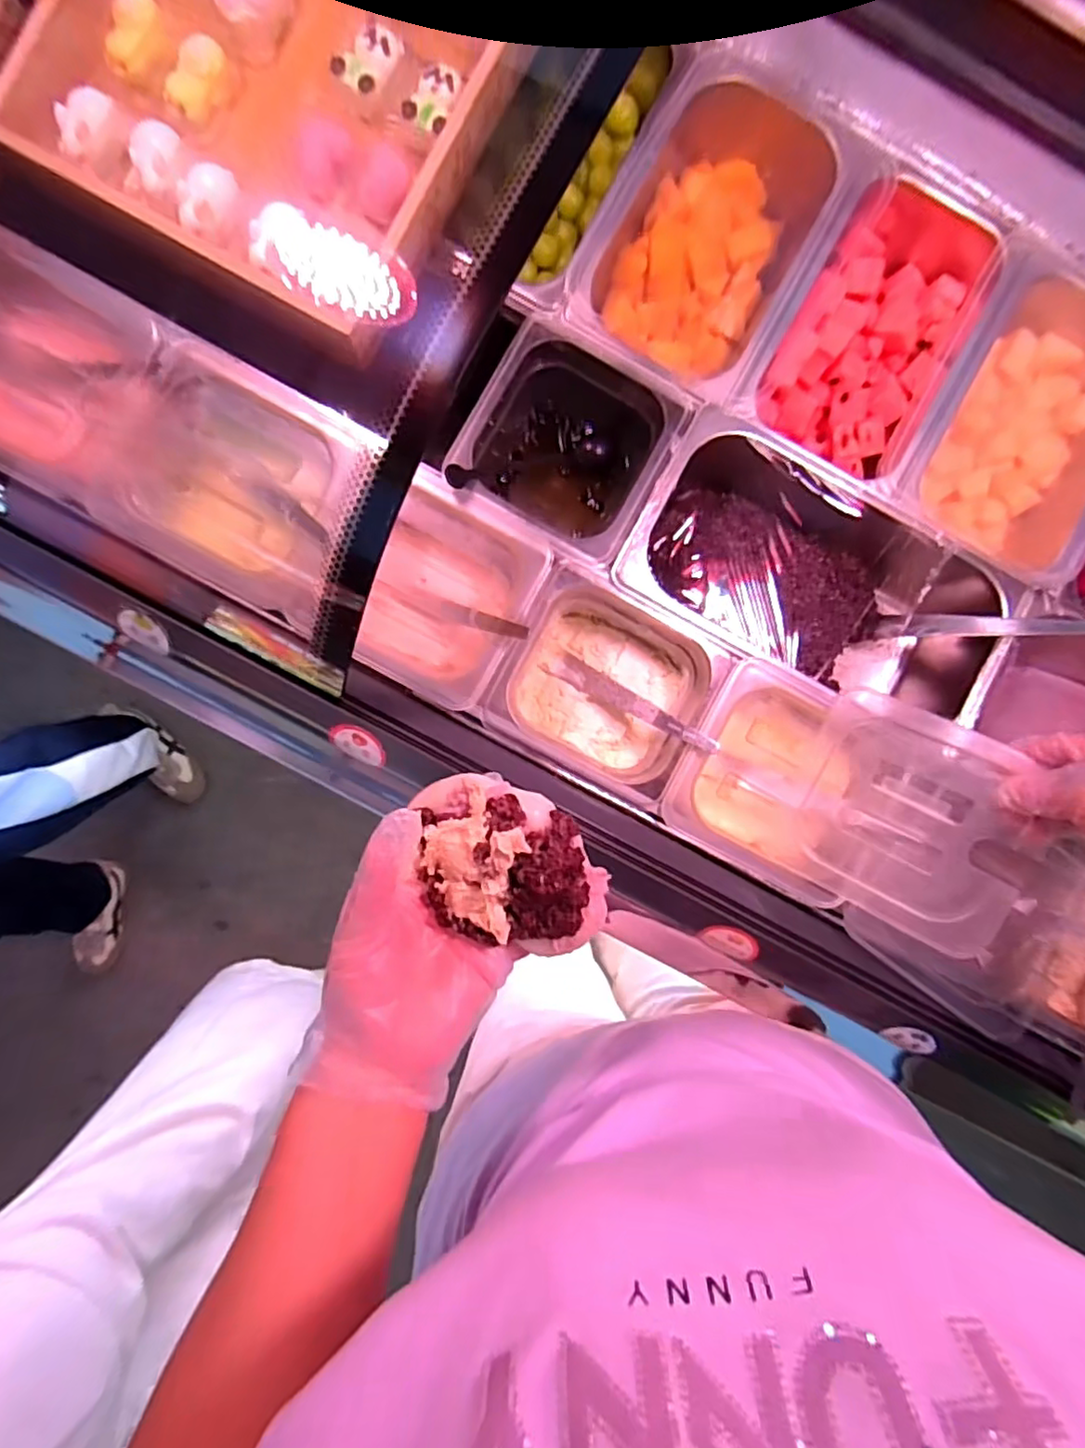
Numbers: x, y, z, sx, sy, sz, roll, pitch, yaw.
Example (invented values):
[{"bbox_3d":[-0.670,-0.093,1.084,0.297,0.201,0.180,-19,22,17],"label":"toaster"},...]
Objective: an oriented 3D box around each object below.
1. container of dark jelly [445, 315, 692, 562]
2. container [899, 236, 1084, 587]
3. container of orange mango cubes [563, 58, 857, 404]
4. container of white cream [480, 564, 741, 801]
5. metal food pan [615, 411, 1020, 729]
[{"bbox_3d":[0.022,-0.237,0.569,0.161,0.098,0.168,28,87,-3],"label":"container of dark jelly"},{"bbox_3d":[0.431,-0.267,0.578,0.176,0.093,0.265,24,88,-3],"label":"container"},{"bbox_3d":[0.140,-0.411,0.555,0.171,0.088,0.248,28,87,-3],"label":"container of orange mango cubes"},{"bbox_3d":[0.054,-0.029,0.564,0.176,0.092,0.152,27,87,-3],"label":"container of white cream"},{"bbox_3d":[0.235,-0.129,0.574,0.327,0.104,0.184,22,88,-3],"label":"metal food pan"}]

